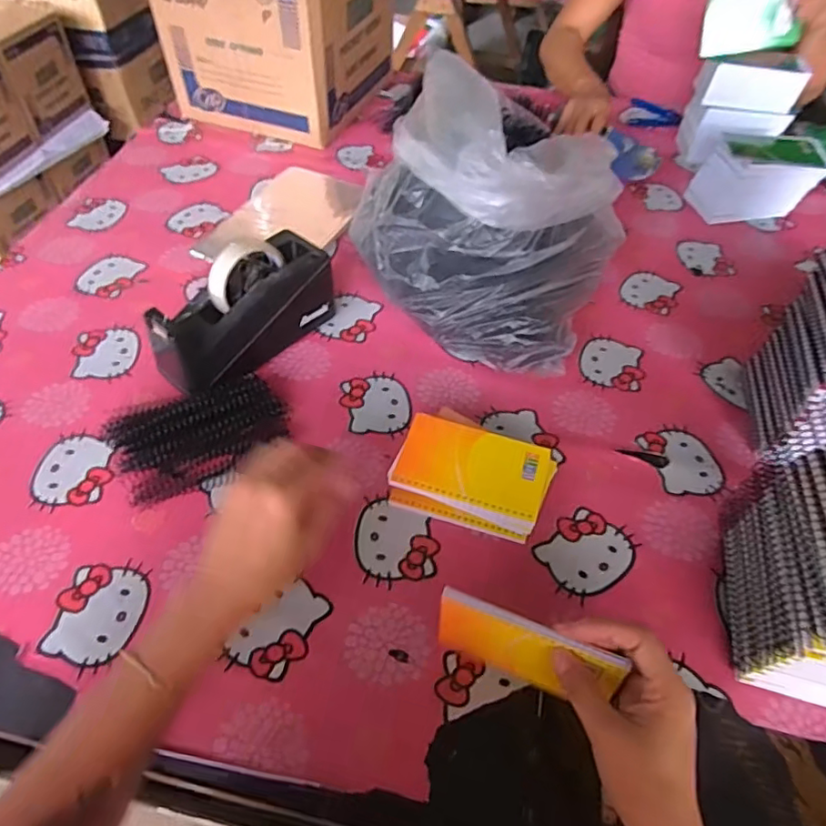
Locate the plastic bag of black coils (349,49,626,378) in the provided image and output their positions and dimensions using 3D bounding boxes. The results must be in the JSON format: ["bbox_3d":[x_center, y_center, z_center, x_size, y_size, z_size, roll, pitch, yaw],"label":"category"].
[{"bbox_3d":[0.083,-0.215,0.631,0.278,0.221,0.233,17,53,11],"label":"plastic bag of black coils"}]

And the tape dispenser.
[{"bbox_3d":[-0.179,-0.110,0.610,0.081,0.111,0.201,37,60,24],"label":"tape dispenser"}]

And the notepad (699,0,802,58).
[{"bbox_3d":[0.488,-0.572,0.824,0.116,0.084,0.015,1,27,14],"label":"notepad"}]

